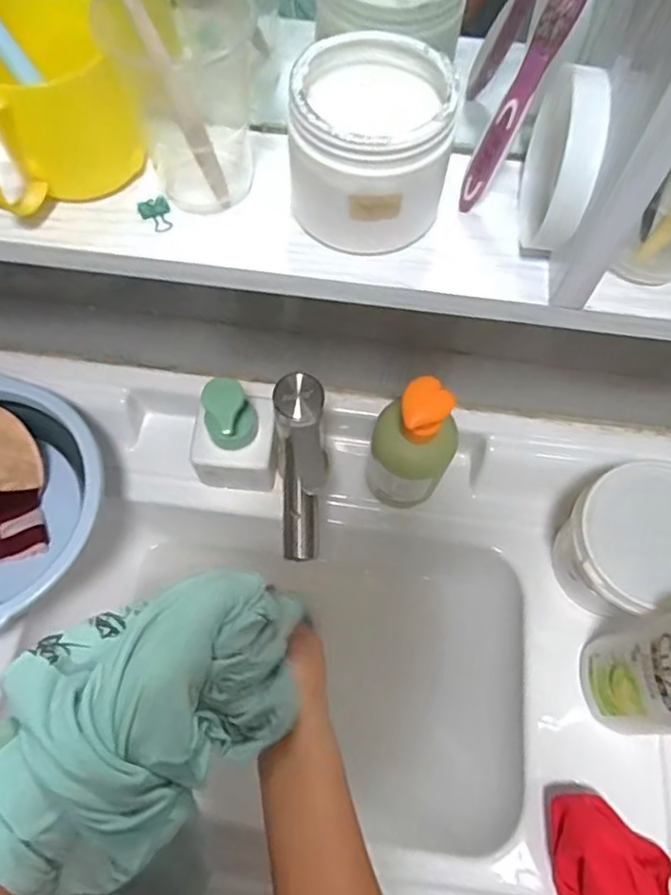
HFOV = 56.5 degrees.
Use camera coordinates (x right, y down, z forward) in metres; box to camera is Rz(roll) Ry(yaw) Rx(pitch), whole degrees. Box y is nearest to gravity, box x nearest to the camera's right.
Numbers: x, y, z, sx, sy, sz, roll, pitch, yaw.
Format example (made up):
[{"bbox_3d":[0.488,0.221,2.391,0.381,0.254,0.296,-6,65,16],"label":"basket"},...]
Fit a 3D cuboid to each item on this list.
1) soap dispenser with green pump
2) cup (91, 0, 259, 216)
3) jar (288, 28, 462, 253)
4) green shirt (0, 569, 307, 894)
[{"bbox_3d":[-0.093,-0.017,0.580,0.075,0.134,0.071,1,66,-2],"label":"soap dispenser with green pump"},{"bbox_3d":[-0.072,-0.179,0.307,0.059,0.090,0.077,-1,66,-2],"label":"cup"},{"bbox_3d":[0.018,-0.144,0.303,0.073,0.072,0.072,1,66,-2],"label":"jar"},{"bbox_3d":[-0.100,0.143,0.350,0.191,0.071,0.123,-40,73,-18],"label":"green shirt"}]

